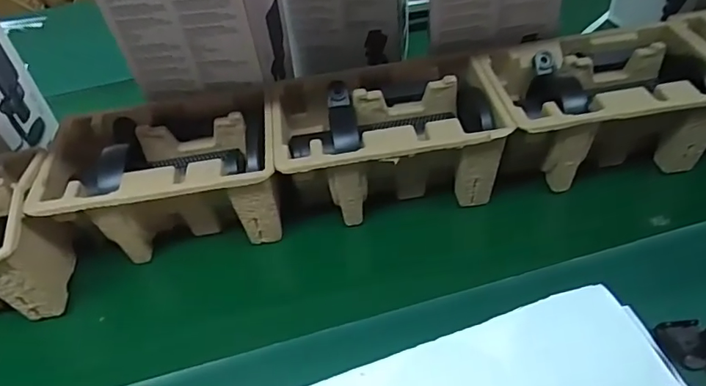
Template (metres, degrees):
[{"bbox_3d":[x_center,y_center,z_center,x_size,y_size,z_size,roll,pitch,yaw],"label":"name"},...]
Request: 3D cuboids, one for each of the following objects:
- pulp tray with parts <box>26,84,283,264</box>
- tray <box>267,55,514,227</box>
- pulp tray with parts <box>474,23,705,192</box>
[{"bbox_3d":[-0.188,-0.016,0.537,0.224,0.100,0.153,-10,45,-4],"label":"pulp tray with parts"},{"bbox_3d":[0.033,-0.053,0.543,0.219,0.098,0.142,-9,45,-3],"label":"tray"},{"bbox_3d":[0.259,-0.090,0.553,0.224,0.105,0.153,-9,45,-3],"label":"pulp tray with parts"}]

